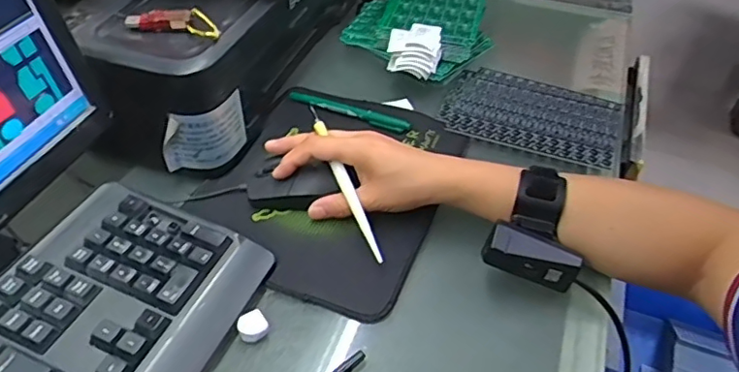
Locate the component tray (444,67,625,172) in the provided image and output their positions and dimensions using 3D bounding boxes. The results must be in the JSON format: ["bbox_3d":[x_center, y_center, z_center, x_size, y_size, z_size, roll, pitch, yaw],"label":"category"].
[{"bbox_3d":[0.170,-0.076,0.594,0.177,0.012,0.113,17,46,16],"label":"component tray"}]

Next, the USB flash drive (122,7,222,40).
[{"bbox_3d":[-0.164,-0.140,0.479,0.079,0.013,0.025,9,44,8],"label":"USB flash drive"}]

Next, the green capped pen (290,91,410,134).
[{"bbox_3d":[-0.024,-0.080,0.593,0.138,0.013,0.015,22,48,20],"label":"green capped pen"}]

